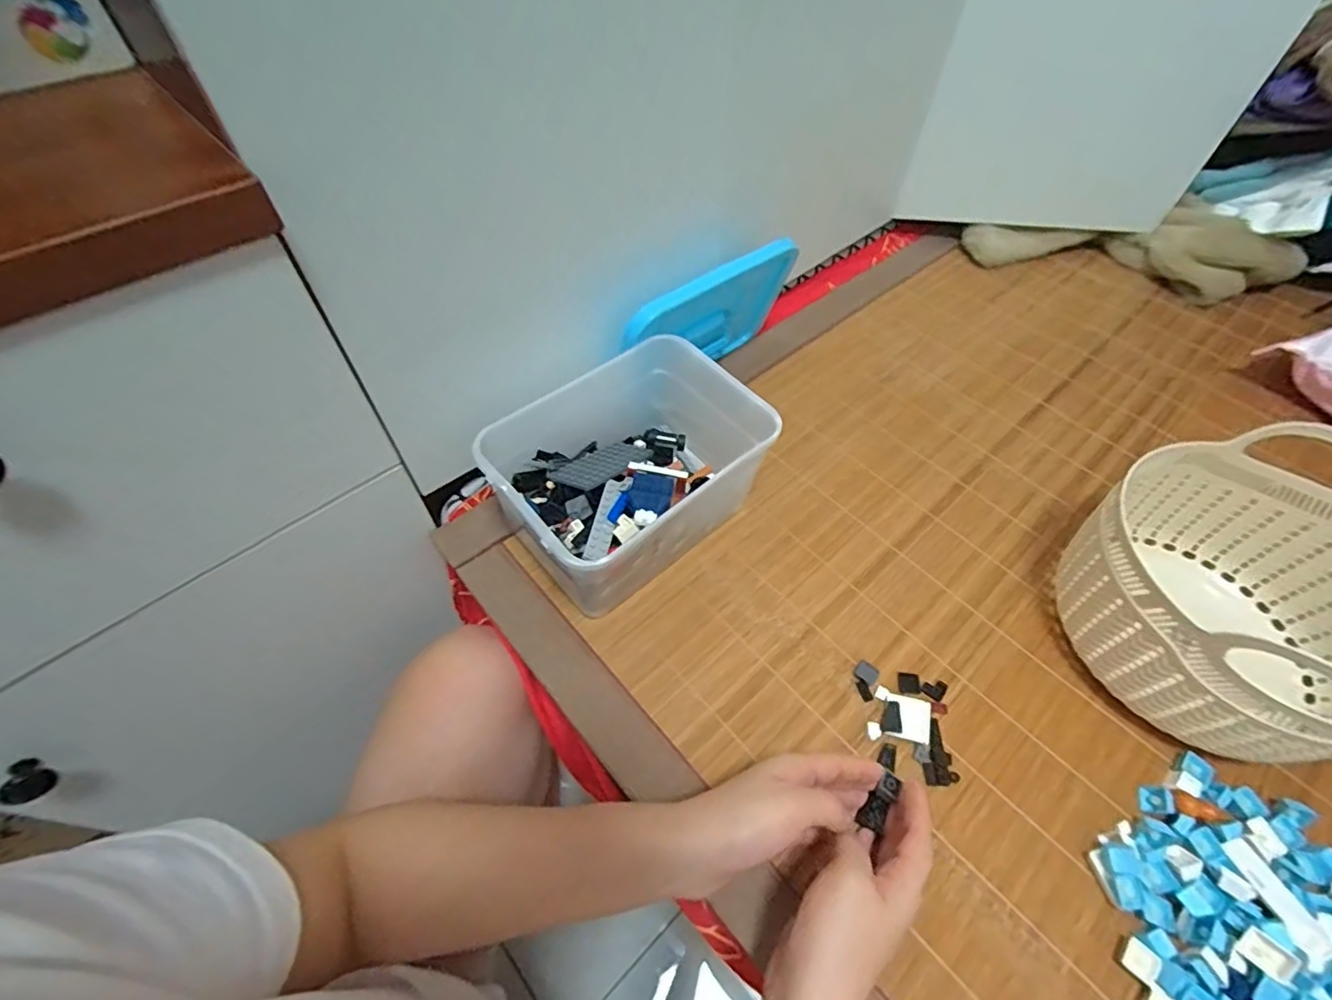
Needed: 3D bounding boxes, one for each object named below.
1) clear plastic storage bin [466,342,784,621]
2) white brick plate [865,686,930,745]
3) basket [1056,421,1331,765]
[{"bbox_3d":[-0.028,-0.020,0.494,0.216,0.118,0.148,-36,63,-24],"label":"clear plastic storage bin"},{"bbox_3d":[0.178,0.167,0.436,0.043,0.006,0.041,18,56,11],"label":"white brick plate"},{"bbox_3d":[0.431,0.073,0.432,0.222,0.139,0.210,-15,56,-12],"label":"basket"}]

